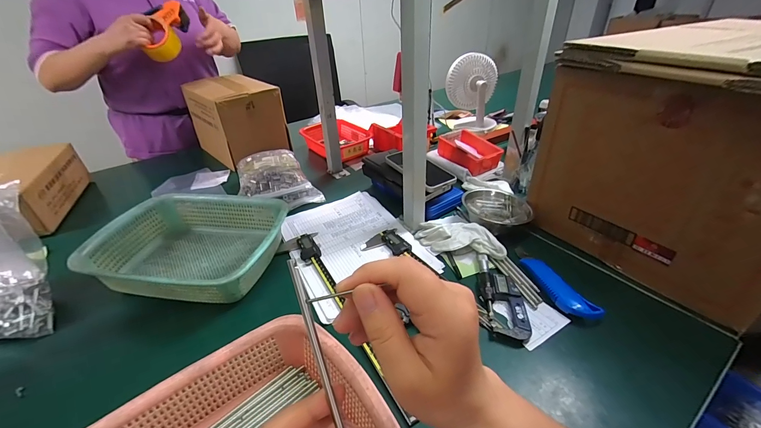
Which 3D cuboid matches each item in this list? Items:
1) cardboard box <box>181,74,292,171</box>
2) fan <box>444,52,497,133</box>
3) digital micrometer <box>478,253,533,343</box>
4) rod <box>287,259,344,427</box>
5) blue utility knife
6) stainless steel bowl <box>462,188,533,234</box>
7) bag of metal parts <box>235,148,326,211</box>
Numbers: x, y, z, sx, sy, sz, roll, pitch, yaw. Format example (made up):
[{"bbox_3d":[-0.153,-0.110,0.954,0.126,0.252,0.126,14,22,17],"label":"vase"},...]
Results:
[{"bbox_3d":[-0.407,-0.272,0.938,0.256,0.181,0.170,24,42,34],"label":"cardboard box"},{"bbox_3d":[0.280,-0.369,1.018,0.158,0.214,0.104,5,34,11],"label":"fan"},{"bbox_3d":[0.175,0.115,0.485,0.052,0.019,0.151,-2,34,2],"label":"digital micrometer"},{"bbox_3d":[-0.020,0.135,0.192,0.005,0.225,0.004,-16,2,-20],"label":"rod"},{"bbox_3d":[0.253,0.098,0.501,0.039,0.021,0.160,-11,34,-12],"label":"blue utility knife"},{"bbox_3d":[0.218,-0.005,0.613,0.117,0.047,0.099,-12,35,-14],"label":"stainless steel bowl"},{"bbox_3d":[-0.235,-0.079,0.760,0.159,0.080,0.181,-14,35,-17],"label":"bag of metal parts"}]

